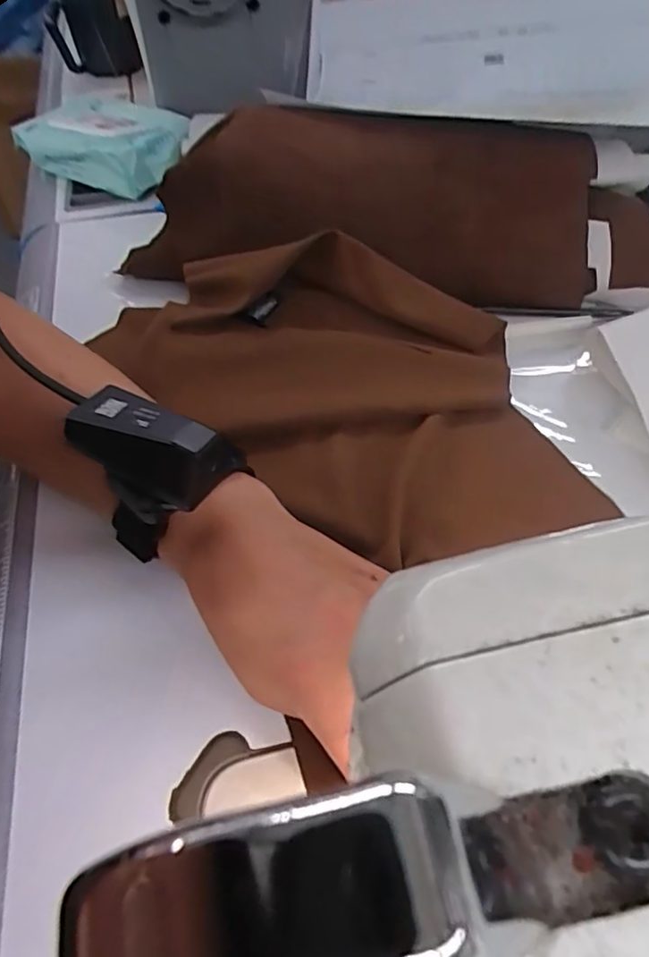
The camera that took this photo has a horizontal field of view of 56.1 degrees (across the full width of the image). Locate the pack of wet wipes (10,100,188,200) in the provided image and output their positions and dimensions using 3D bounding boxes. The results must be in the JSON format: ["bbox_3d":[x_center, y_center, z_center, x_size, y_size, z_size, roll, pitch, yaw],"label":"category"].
[{"bbox_3d":[-0.197,-0.313,0.561,0.161,0.037,0.101,24,56,19],"label":"pack of wet wipes"}]

